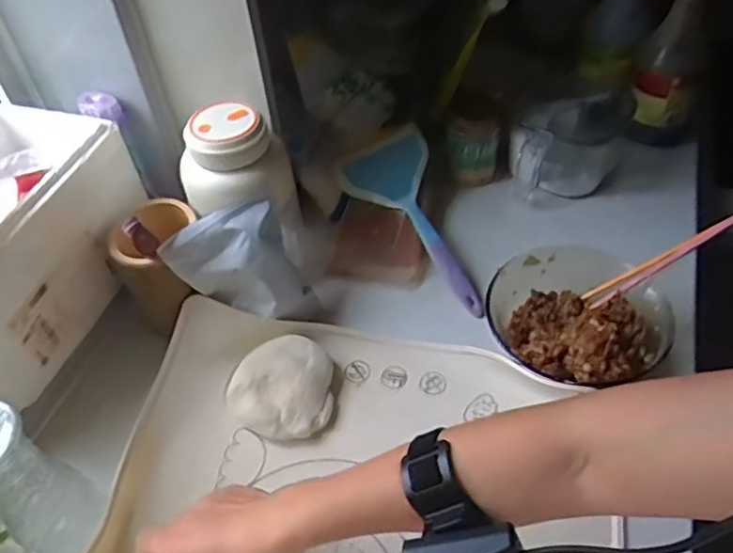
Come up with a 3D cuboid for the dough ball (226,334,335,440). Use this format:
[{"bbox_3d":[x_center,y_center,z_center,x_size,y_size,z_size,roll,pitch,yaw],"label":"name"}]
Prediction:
[{"bbox_3d":[-0.077,0.107,0.641,0.091,0.046,0.099,-2,48,3],"label":"dough ball"}]

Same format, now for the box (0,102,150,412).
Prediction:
[{"bbox_3d":[-0.361,-0.028,0.645,0.170,0.144,0.285,12,50,15],"label":"box"}]

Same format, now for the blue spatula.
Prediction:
[{"bbox_3d":[0.064,-0.068,0.770,0.114,0.037,0.259,-23,69,-16],"label":"blue spatula"}]

